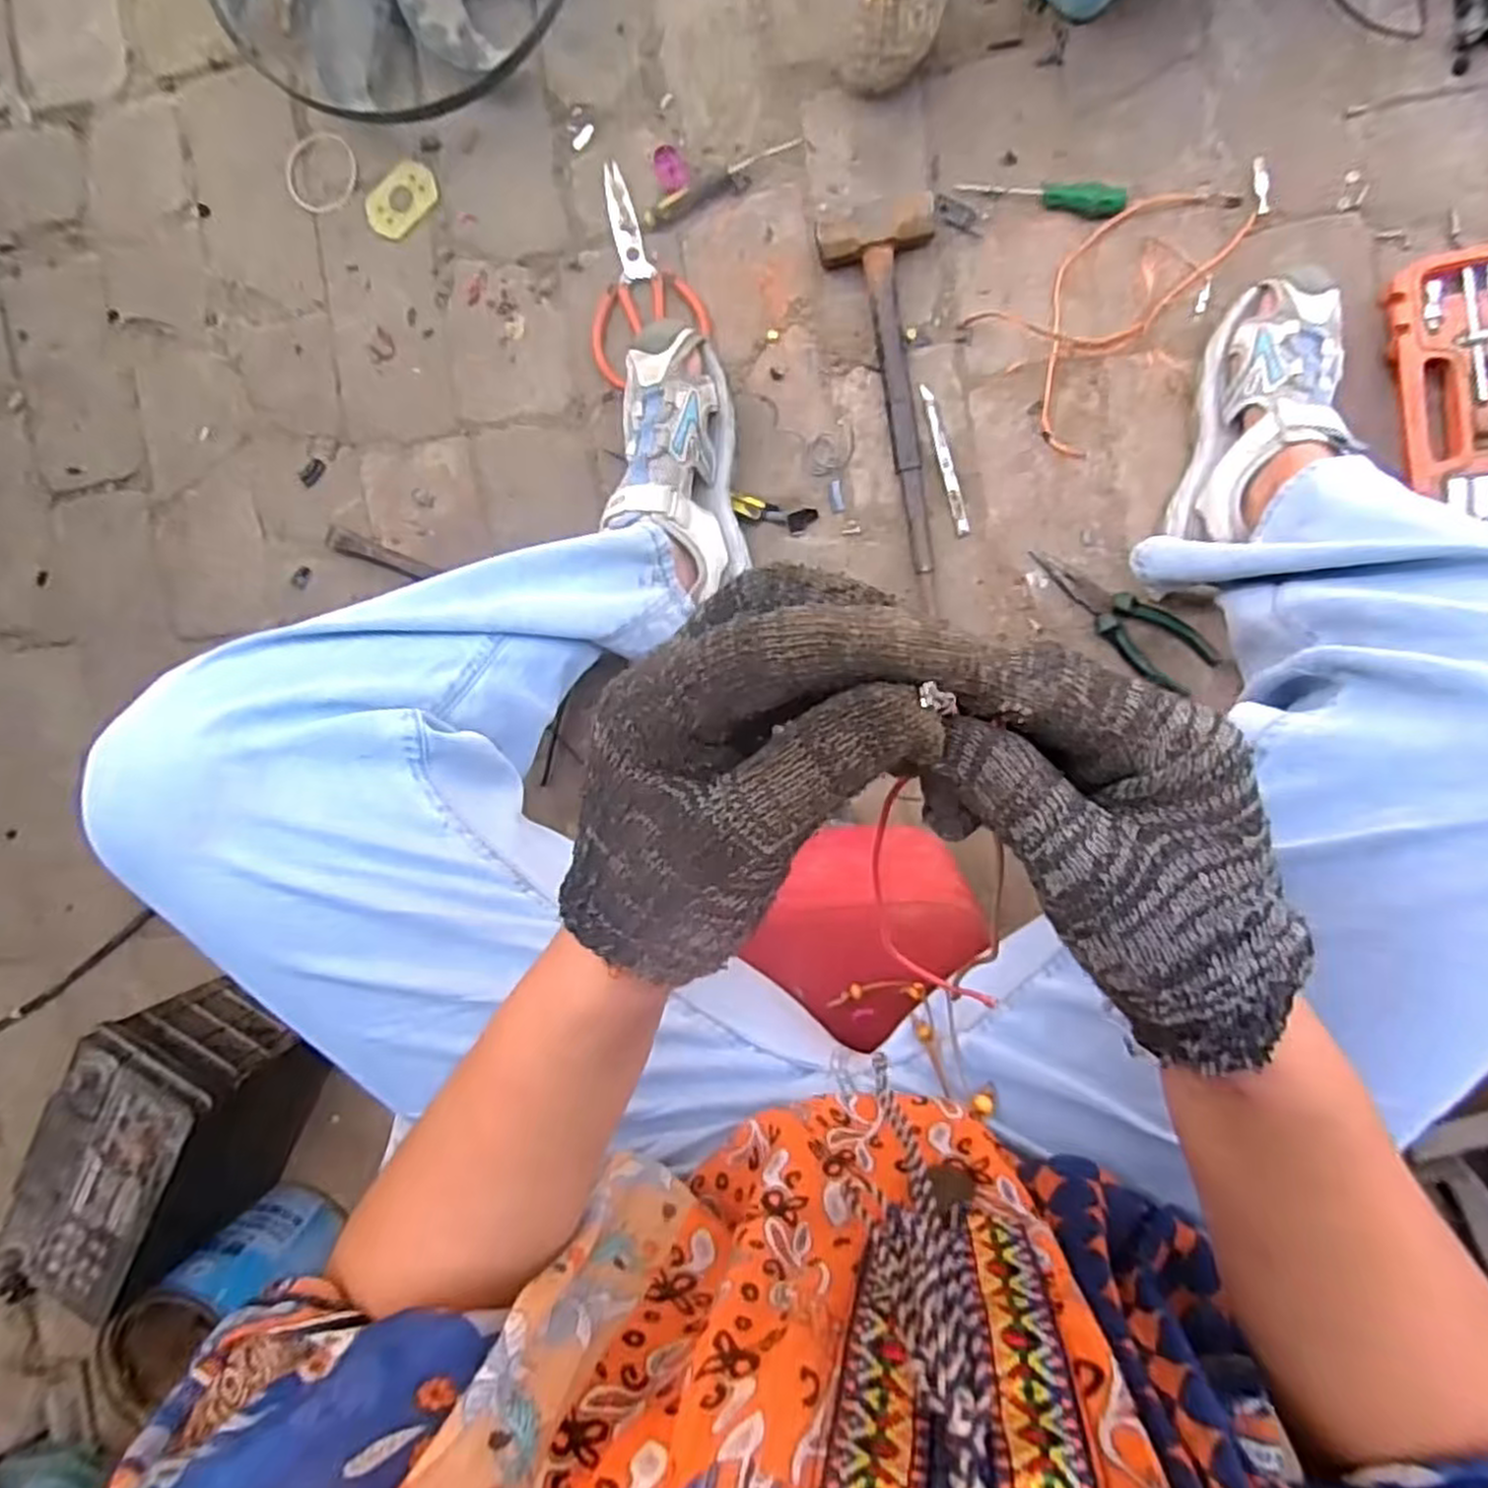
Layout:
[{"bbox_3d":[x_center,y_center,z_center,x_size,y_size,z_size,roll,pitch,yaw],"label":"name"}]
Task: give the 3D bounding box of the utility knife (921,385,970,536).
[{"bbox_3d":[0.184,-0.259,0.712,0.013,0.006,0.137,-16,93,8],"label":"utility knife"}]

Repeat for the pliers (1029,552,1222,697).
[{"bbox_3d":[0.344,-0.117,0.707,0.182,0.018,0.054,38,98,2],"label":"pliers"}]

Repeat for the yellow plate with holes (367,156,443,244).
[{"bbox_3d":[-0.322,-0.513,0.734,0.073,0.004,0.056,-43,90,8],"label":"yellow plate with holes"}]

